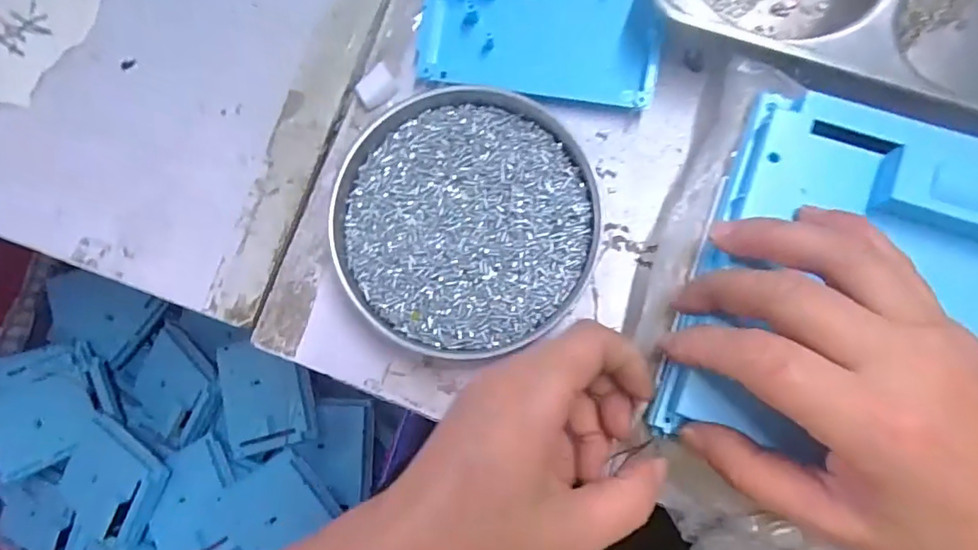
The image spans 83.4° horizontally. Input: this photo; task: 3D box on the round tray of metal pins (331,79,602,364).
[{"bbox_3d":[-0.013,-0.029,0.284,0.130,0.016,0.138,-1,83,4],"label":"round tray of metal pins"}]

